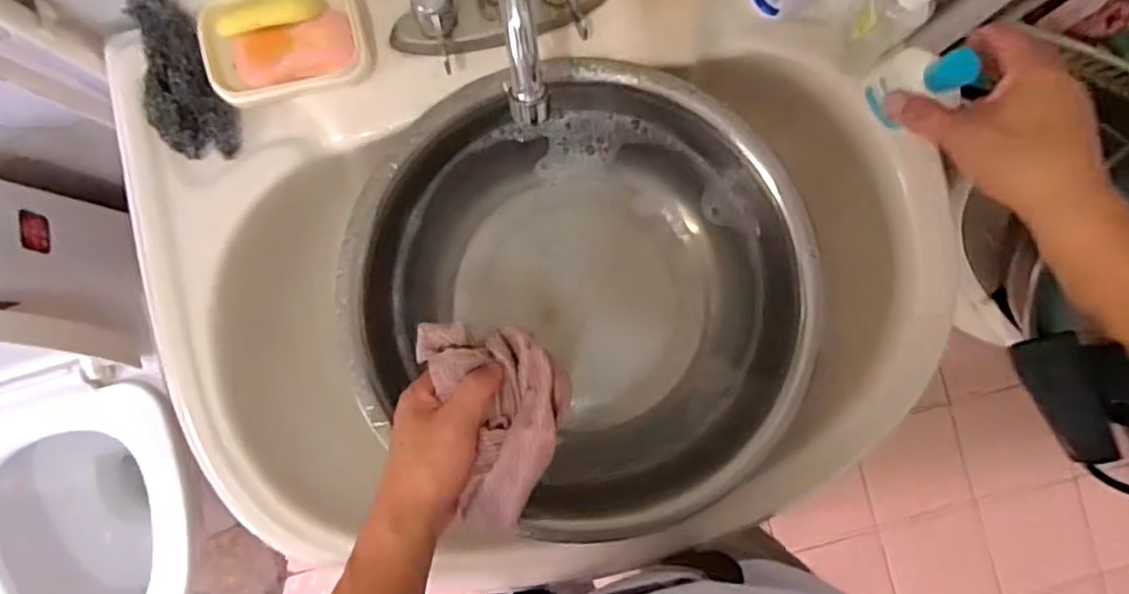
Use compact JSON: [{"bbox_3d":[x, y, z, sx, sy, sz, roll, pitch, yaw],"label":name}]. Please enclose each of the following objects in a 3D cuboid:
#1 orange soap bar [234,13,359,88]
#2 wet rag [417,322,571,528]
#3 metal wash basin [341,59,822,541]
[{"bbox_3d":[-0.205,-0.188,0.537,0.088,0.011,0.045,-22,90,-16],"label":"orange soap bar"},{"bbox_3d":[-0.040,0.079,0.473,0.089,0.039,0.139,-16,90,-3],"label":"wet rag"},{"bbox_3d":[0.012,0.000,0.608,0.366,0.128,0.363,0,89,-3],"label":"metal wash basin"}]

